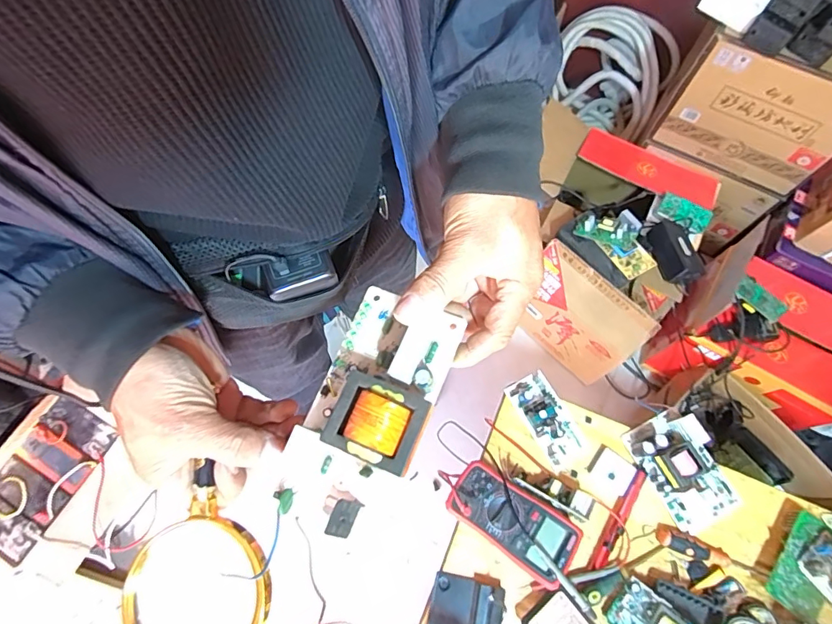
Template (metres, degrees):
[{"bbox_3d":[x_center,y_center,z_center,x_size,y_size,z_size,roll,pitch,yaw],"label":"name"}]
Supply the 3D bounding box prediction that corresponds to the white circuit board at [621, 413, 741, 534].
[{"bbox_3d":[0.412,0.239,0.717,0.106,0.046,0.163,-25,71,-11],"label":"white circuit board"}]

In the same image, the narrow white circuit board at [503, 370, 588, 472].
[{"bbox_3d":[0.211,0.166,0.743,0.069,0.038,0.146,-27,71,-11],"label":"narrow white circuit board"}]

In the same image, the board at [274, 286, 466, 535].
[{"bbox_3d":[-0.030,0.056,0.302,0.080,0.041,0.154,22,69,7],"label":"board"}]

